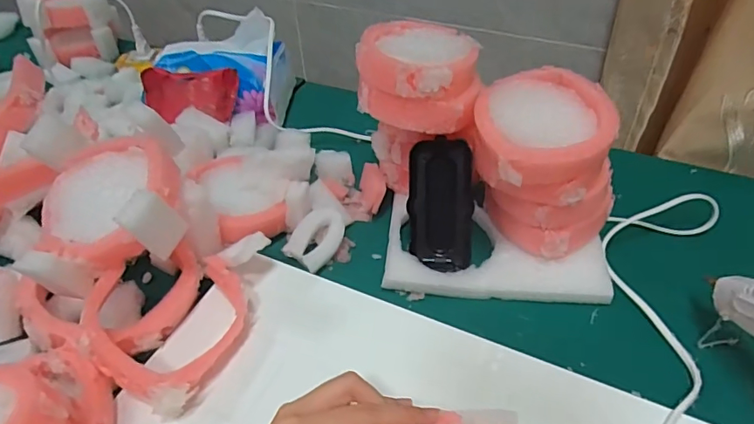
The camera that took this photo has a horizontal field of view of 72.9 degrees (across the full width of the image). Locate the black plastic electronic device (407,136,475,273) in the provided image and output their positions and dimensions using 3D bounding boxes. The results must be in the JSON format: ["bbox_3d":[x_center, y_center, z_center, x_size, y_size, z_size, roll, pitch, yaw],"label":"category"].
[{"bbox_3d":[0.054,-0.006,0.428,0.053,0.108,0.024,-2,2,2],"label":"black plastic electronic device"}]

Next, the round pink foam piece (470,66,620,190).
[{"bbox_3d":[0.121,-0.061,0.383,0.096,0.045,0.090,-2,44,2],"label":"round pink foam piece"}]

